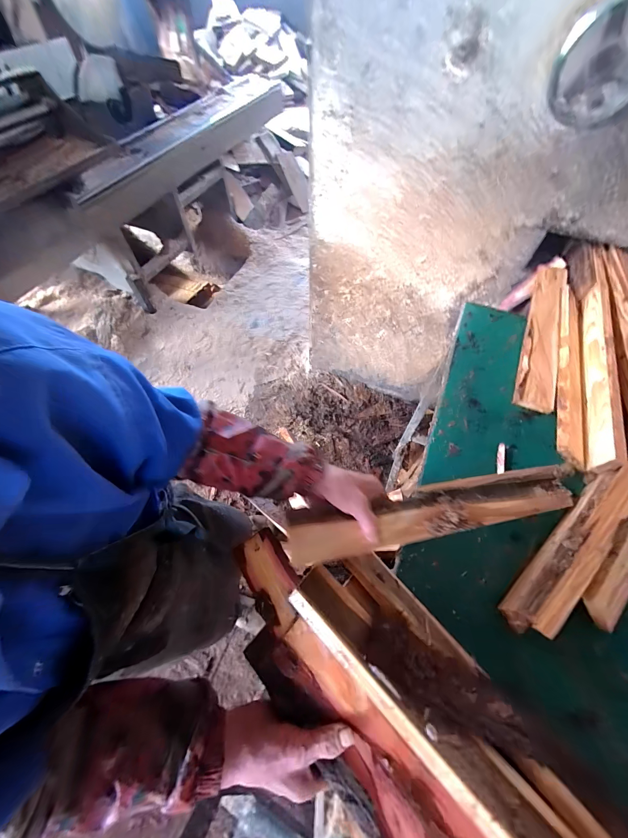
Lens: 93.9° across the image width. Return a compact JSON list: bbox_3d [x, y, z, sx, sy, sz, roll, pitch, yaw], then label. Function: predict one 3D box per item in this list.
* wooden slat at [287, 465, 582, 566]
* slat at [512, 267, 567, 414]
[{"bbox_3d":[0.205,0.136,0.446,0.495,0.025,0.070,-5,59,-18],"label":"wooden slat"},{"bbox_3d":[0.564,-0.229,0.726,0.075,0.048,0.498,21,61,11],"label":"slat"}]

